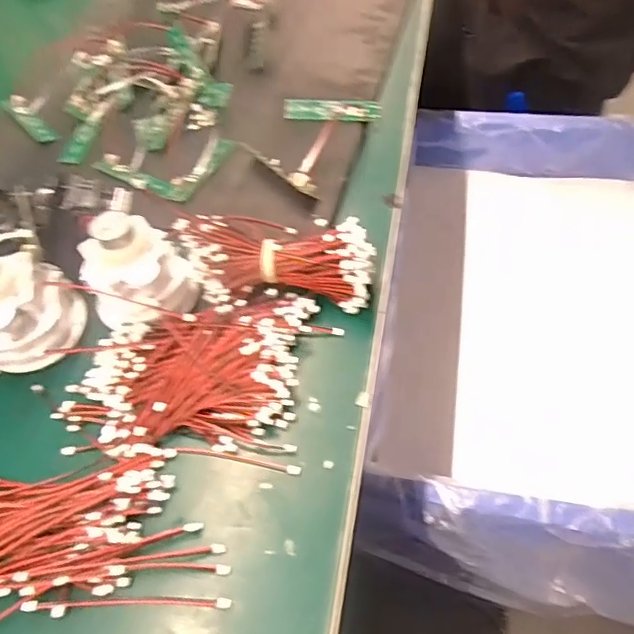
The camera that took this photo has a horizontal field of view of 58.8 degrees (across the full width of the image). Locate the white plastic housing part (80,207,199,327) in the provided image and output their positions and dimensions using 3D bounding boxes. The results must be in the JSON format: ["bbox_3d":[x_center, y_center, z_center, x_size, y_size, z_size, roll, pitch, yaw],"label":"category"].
[{"bbox_3d":[-0.119,-0.031,0.371,0.070,0.073,0.059,-30,60,-15],"label":"white plastic housing part"}]

